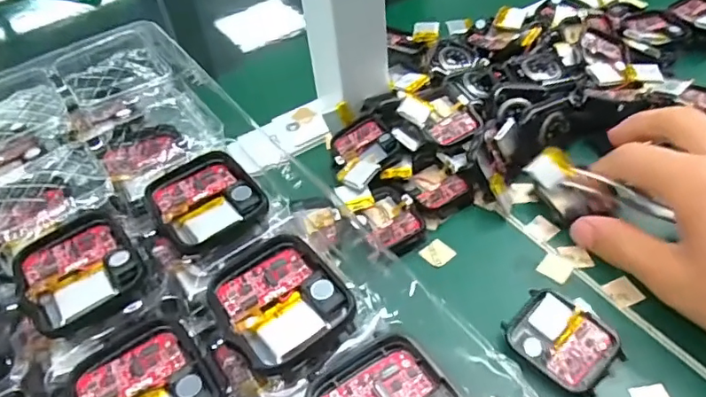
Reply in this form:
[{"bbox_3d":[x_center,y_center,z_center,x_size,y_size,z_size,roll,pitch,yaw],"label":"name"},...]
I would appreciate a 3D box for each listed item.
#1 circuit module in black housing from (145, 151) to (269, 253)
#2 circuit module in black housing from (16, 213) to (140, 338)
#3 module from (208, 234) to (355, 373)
[{"bbox_3d":[-0.057,0.000,0.204,0.037,0.005,0.043,-30,50,-21],"label":"circuit module in black housing"},{"bbox_3d":[-0.096,0.025,0.188,0.037,0.005,0.043,-31,50,-22],"label":"circuit module in black housing"},{"bbox_3d":[-0.024,0.032,0.173,0.038,0.005,0.044,-28,50,-20],"label":"module"}]

